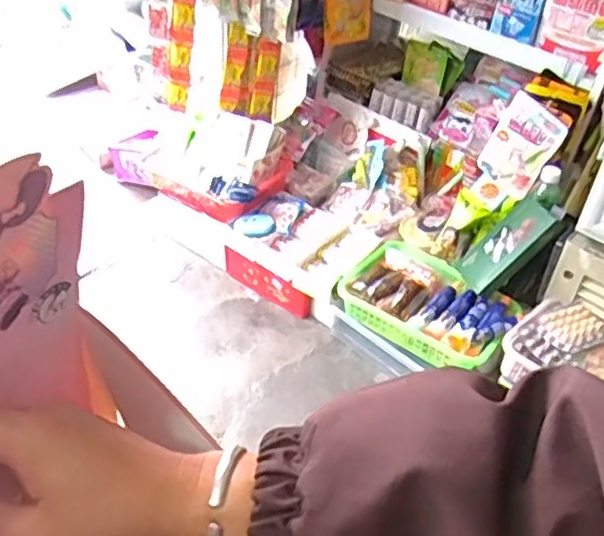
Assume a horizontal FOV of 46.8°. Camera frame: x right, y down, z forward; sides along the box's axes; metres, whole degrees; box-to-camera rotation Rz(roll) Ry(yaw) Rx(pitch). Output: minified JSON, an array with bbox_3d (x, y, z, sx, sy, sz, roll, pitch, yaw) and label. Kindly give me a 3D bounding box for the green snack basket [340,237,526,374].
[{"bbox_3d":[0.222,0.061,1.209,0.285,0.067,0.185,28,44,25],"label":"green snack basket"}]

